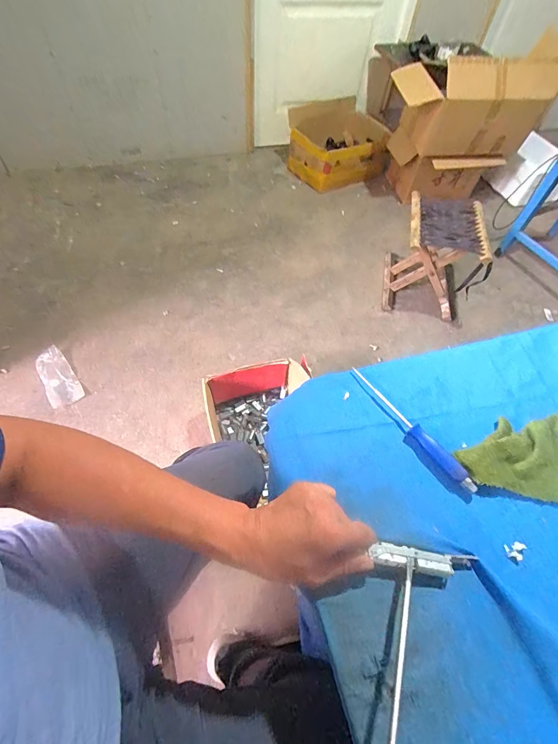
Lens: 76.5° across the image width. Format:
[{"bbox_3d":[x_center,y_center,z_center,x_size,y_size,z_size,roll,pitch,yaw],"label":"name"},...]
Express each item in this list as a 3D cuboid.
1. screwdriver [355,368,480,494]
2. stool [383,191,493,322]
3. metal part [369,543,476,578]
[{"bbox_3d":[0.152,0.065,0.419,0.022,0.021,0.184,-30,66,-20],"label":"screwdriver"},{"bbox_3d":[0.583,-0.430,1.344,0.281,0.303,0.311,13,59,3],"label":"stool"},{"bbox_3d":[0.140,0.182,0.340,0.104,0.014,0.022,12,59,-7],"label":"metal part"}]

